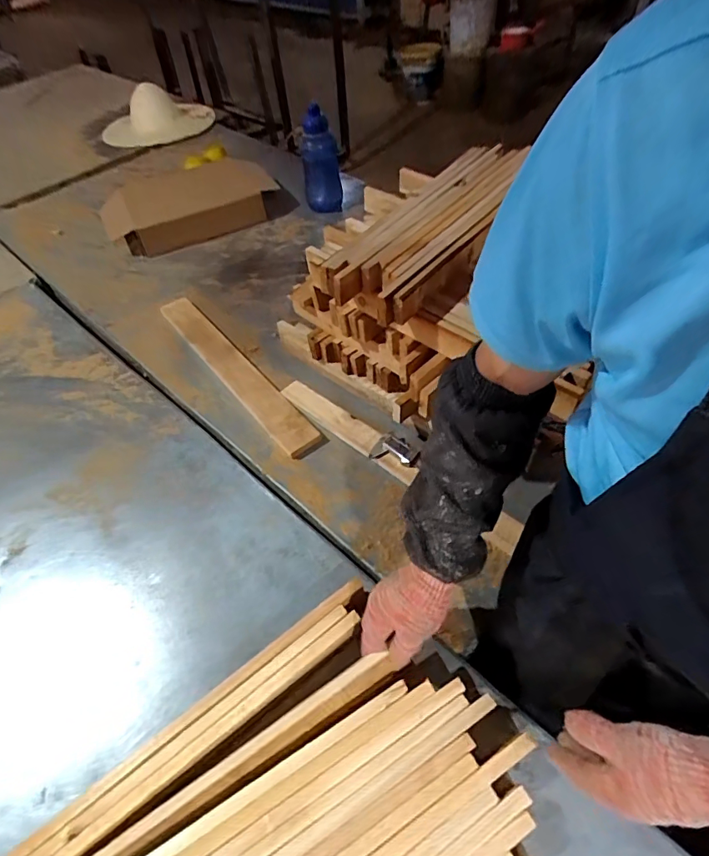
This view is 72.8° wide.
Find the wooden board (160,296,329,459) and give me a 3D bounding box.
[{"bbox_3d":[-0.252,-0.129,0.987,0.076,0.015,0.548,-33,56,-20],"label":"wooden board"}]

